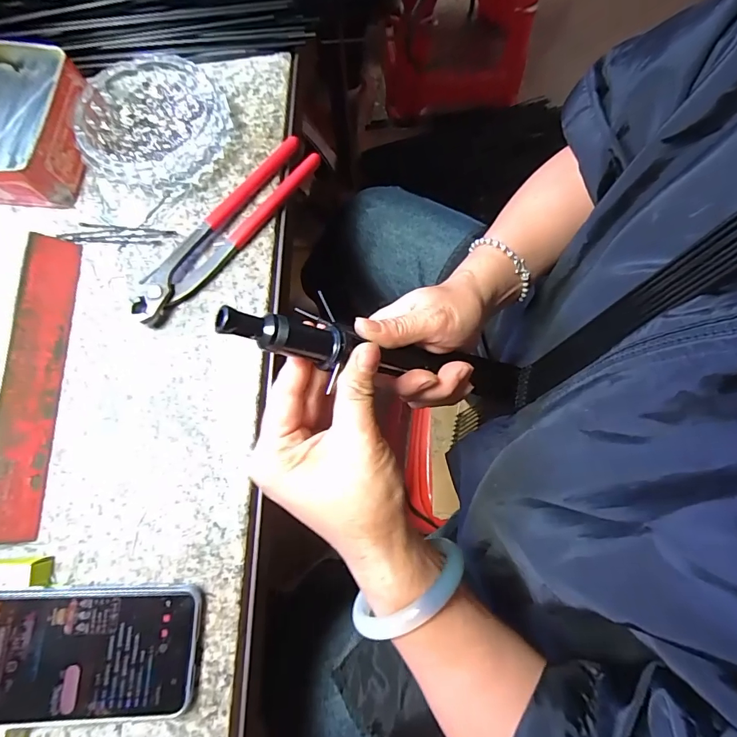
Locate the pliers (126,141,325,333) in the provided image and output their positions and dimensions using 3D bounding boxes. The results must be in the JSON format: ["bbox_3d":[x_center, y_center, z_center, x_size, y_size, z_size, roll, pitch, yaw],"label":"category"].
[{"bbox_3d":[-0.119,-0.117,0.347,0.045,0.016,0.193,42,81,11],"label":"pliers"}]

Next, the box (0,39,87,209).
[{"bbox_3d":[-0.296,-0.203,0.353,0.101,0.046,0.126,3,76,3],"label":"box"}]

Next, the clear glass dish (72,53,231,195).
[{"bbox_3d":[-0.183,-0.217,0.359,0.117,0.027,0.136,-16,76,-2],"label":"clear glass dish"}]

